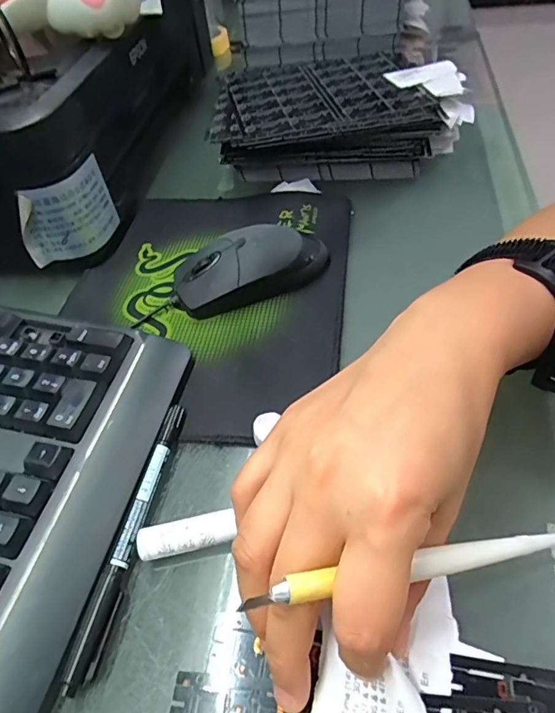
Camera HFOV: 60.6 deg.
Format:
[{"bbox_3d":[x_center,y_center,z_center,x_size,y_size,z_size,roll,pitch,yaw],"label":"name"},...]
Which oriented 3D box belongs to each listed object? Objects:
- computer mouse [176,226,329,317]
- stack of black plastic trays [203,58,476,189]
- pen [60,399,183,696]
[{"bbox_3d":[-0.017,-0.067,0.342,0.115,0.036,0.054,-21,55,-18],"label":"computer mouse"},{"bbox_3d":[0.054,-0.239,0.465,0.230,0.065,0.192,-9,49,0],"label":"stack of black plastic trays"},{"bbox_3d":[-0.071,0.085,0.238,0.010,0.011,0.138,4,50,11],"label":"pen"}]

